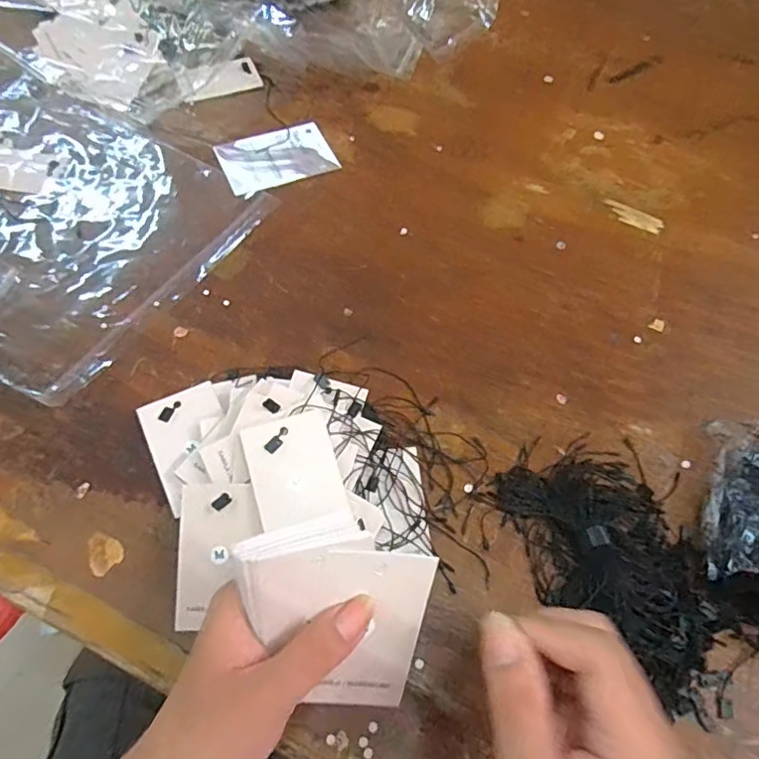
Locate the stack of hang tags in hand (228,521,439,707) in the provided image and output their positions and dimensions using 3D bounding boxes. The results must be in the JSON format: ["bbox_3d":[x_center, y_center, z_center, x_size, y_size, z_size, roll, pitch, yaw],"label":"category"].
[{"bbox_3d":[-0.022,0.106,0.248,0.085,0.007,0.087,9,104,-16],"label":"stack of hang tags in hand"}]

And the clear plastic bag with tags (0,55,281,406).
[{"bbox_3d":[-0.298,-0.150,0.469,0.340,0.025,0.239,29,63,13],"label":"clear plastic bag with tags"}]

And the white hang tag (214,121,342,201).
[{"bbox_3d":[-0.094,-0.204,0.521,0.101,0.006,0.073,-23,64,-15],"label":"white hang tag"}]

